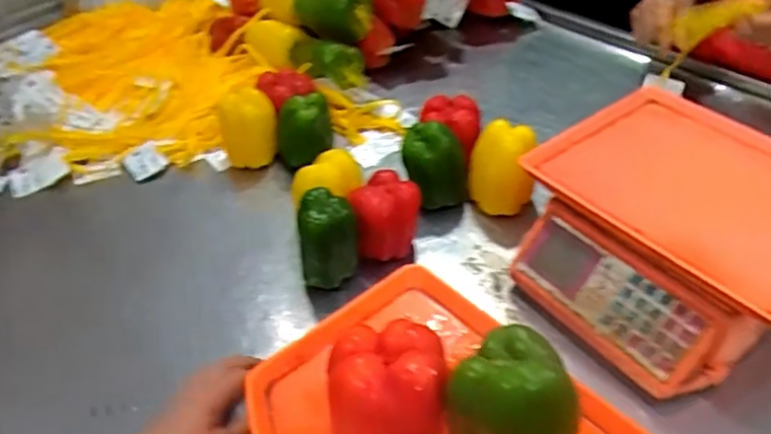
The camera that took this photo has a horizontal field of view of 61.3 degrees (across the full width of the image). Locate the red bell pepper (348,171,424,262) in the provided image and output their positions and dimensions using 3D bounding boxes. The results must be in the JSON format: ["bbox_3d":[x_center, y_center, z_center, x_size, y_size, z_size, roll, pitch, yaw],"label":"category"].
[{"bbox_3d":[0.001,0.006,0.758,0.077,0.105,0.072,-3,41,2],"label":"red bell pepper"}]

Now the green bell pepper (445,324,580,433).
[{"bbox_3d":[0.080,0.130,0.416,0.077,0.096,0.076,-3,41,2],"label":"green bell pepper"}]

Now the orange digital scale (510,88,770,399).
[{"bbox_3d":[0.309,0.014,0.684,0.287,0.119,0.298,-29,46,-26],"label":"orange digital scale"}]

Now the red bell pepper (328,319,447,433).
[{"bbox_3d":[0.003,0.120,0.458,0.076,0.078,0.068,0,41,5],"label":"red bell pepper"}]

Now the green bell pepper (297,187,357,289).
[{"bbox_3d":[-0.063,0.025,0.720,0.066,0.102,0.050,-9,41,-5],"label":"green bell pepper"}]

